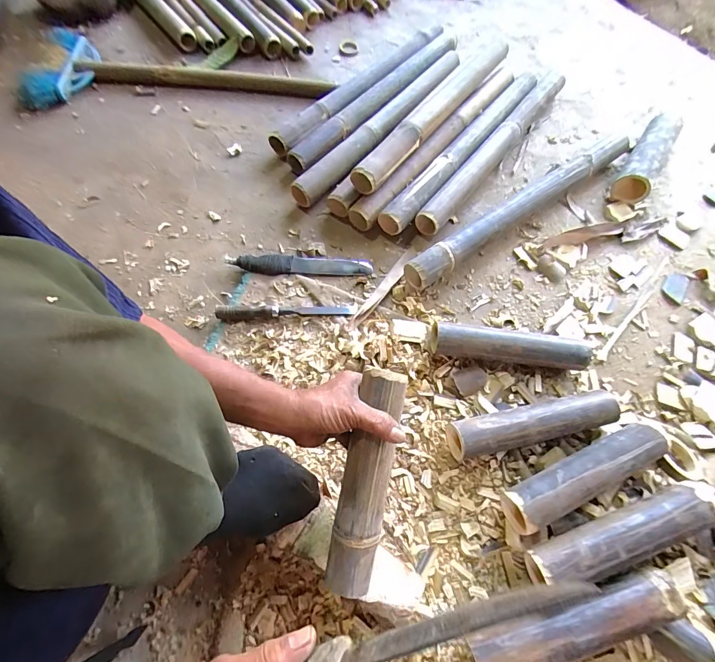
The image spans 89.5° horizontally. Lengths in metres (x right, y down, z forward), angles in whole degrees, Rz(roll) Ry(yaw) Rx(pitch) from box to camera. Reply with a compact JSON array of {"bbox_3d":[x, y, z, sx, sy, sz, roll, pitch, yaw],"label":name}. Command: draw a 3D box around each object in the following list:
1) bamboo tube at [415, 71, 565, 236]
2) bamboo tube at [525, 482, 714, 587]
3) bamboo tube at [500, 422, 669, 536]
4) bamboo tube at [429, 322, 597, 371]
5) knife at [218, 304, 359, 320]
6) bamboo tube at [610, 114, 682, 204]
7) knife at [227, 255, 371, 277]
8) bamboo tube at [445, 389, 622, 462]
[{"bbox_3d":[0.325,-0.429,0.840,0.057,0.057,0.616,36,69,13],"label":"bamboo tube"},{"bbox_3d":[0.368,0.277,0.494,0.291,0.063,0.056,-16,67,-10],"label":"bamboo tube"},{"bbox_3d":[0.328,0.211,0.530,0.253,0.068,0.054,-22,68,-12],"label":"bamboo tube"},{"bbox_3d":[0.258,0.029,0.619,0.266,0.059,0.050,6,65,0],"label":"bamboo tube"},{"bbox_3d":[-0.125,-0.039,0.650,0.245,0.025,0.025,-3,65,-4],"label":"knife"},{"bbox_3d":[0.668,-0.397,0.832,0.077,0.076,0.254,32,68,12],"label":"bamboo tube"},{"bbox_3d":[-0.111,-0.131,0.702,0.277,0.022,0.041,-2,65,-4],"label":"knife"},{"bbox_3d":[0.272,0.146,0.563,0.274,0.059,0.054,-11,66,-7],"label":"bamboo tube"}]

